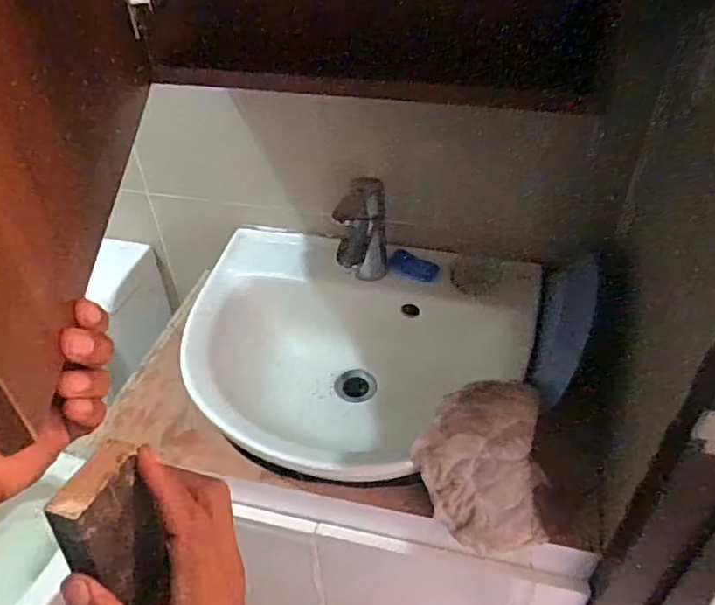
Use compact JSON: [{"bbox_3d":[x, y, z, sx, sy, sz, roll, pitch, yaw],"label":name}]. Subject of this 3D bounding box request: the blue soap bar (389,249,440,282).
[{"bbox_3d":[0.084,-0.054,0.871,0.075,0.022,0.031,22,46,26],"label":"blue soap bar"}]

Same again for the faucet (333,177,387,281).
[{"bbox_3d":[0.006,-0.083,0.794,0.045,0.162,0.113,10,42,14],"label":"faucet"}]

